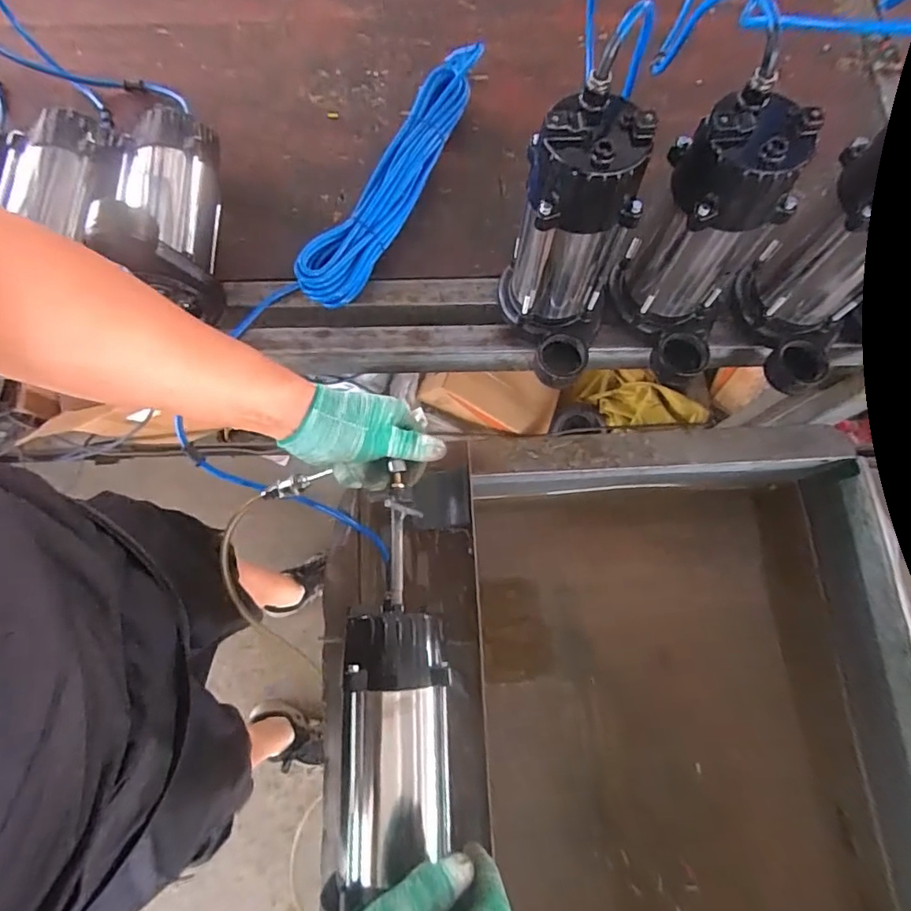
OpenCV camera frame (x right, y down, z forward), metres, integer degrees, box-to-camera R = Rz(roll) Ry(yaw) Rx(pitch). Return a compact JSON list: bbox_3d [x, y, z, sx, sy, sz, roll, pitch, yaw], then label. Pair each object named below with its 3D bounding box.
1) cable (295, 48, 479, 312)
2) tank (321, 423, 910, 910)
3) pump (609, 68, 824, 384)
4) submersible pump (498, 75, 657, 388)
[{"bbox_3d":[-0.069,-0.347,0.642,0.062,0.056,0.400,25,75,7],"label":"cable"},{"bbox_3d":[0.193,0.362,0.566,0.610,0.213,0.733,-3,74,-1],"label":"tank"},{"bbox_3d":[0.228,-0.186,0.500,0.134,0.235,0.121,32,76,9],"label":"pump"},{"bbox_3d":[0.104,-0.182,0.499,0.113,0.236,0.150,12,74,3],"label":"submersible pump"}]

